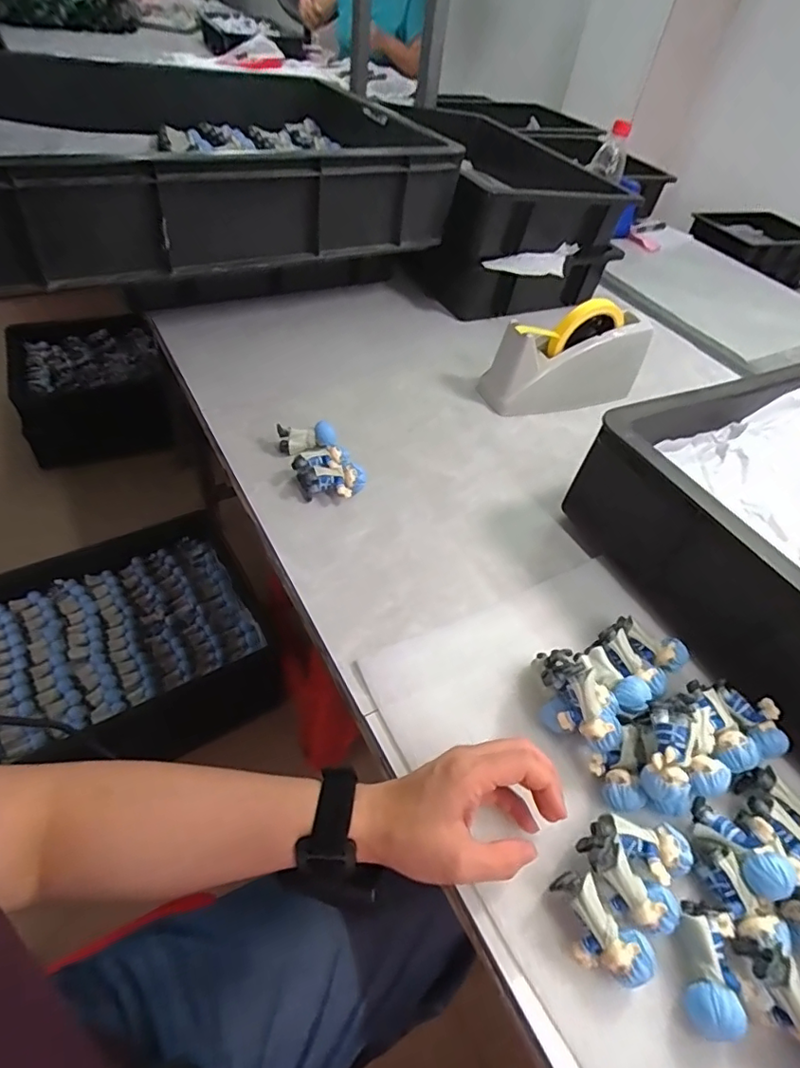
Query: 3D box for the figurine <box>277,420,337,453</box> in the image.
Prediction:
[{"bbox_3d":[-0.100,-0.105,0.588,0.060,0.028,0.025,-5,49,-15],"label":"figurine"}]

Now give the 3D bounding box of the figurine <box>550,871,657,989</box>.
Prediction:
[{"bbox_3d":[0.113,0.231,0.316,0.061,0.036,0.030,40,53,24],"label":"figurine"}]

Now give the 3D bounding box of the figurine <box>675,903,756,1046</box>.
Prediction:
[{"bbox_3d":[0.179,0.250,0.313,0.036,0.027,0.061,10,47,-1],"label":"figurine"}]

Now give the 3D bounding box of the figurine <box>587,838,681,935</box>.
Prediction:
[{"bbox_3d":[0.136,0.209,0.326,0.062,0.022,0.024,47,54,3],"label":"figurine"}]

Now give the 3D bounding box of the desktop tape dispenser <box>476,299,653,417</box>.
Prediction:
[{"bbox_3d":[0.219,-0.227,0.704,0.218,0.117,0.060,-11,51,-19],"label":"desktop tape dispenser"}]

